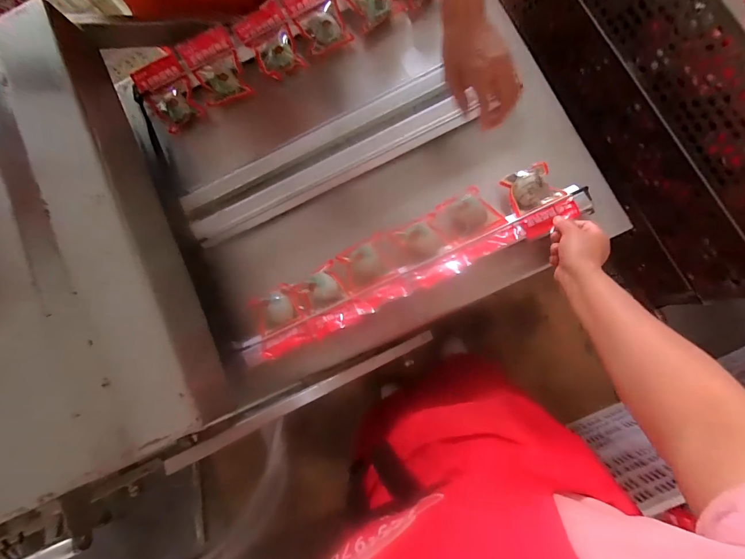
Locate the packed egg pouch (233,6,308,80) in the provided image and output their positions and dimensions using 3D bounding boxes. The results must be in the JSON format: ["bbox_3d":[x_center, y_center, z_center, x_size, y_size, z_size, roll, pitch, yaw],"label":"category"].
[{"bbox_3d":[-0.185,-0.421,0.630,0.092,0.041,0.103,-25,83,3],"label":"packed egg pouch"}]

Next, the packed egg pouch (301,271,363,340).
[{"bbox_3d":[-0.073,0.038,0.576,0.078,0.050,0.097,-27,82,3],"label":"packed egg pouch"}]

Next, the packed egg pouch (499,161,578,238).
[{"bbox_3d":[0.263,-0.129,0.558,0.085,0.022,0.106,-25,83,3],"label":"packed egg pouch"}]

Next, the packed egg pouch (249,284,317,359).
[{"bbox_3d":[-0.149,0.064,0.578,0.085,0.037,0.102,-27,82,3],"label":"packed egg pouch"}]

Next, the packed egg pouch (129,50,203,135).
[{"bbox_3d":[-0.363,-0.337,0.633,0.091,0.050,0.103,-39,82,1],"label":"packed egg pouch"}]

